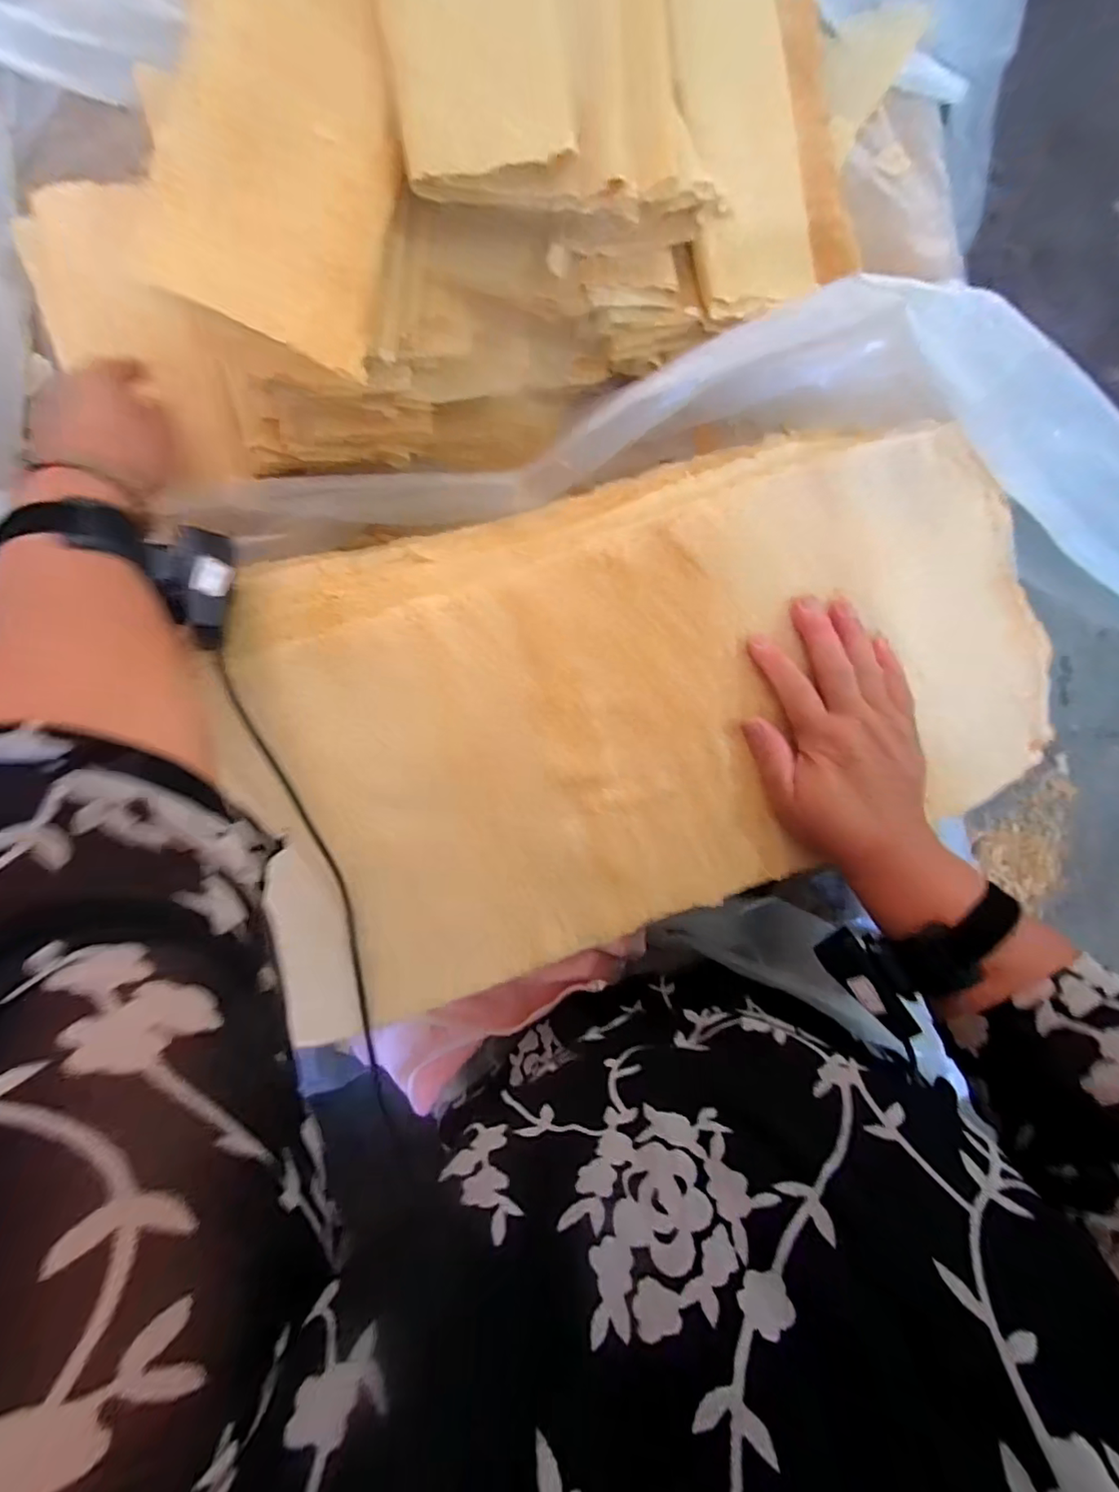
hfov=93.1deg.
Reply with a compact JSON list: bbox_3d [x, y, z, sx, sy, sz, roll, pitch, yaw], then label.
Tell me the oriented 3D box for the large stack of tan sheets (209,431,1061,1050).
[{"bbox_3d":[0.073,-0.038,0.381,0.615,0.056,0.311,-16,92,-2],"label":"large stack of tan sheets"}]

